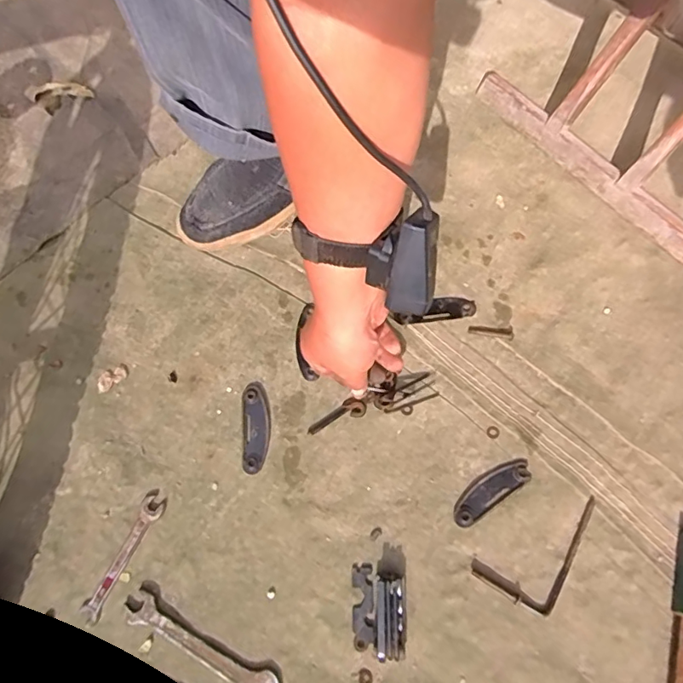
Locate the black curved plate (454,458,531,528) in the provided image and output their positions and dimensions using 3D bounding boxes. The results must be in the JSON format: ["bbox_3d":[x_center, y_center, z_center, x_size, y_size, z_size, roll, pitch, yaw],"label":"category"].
[{"bbox_3d":[0.138,0.138,0.486,0.084,0.004,0.028,-34,70,-10],"label":"black curved plate"}]

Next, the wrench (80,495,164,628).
[{"bbox_3d":[-0.201,0.197,0.477,0.021,0.004,0.113,24,71,12],"label":"wrench"}]

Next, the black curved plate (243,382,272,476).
[{"bbox_3d":[-0.085,0.085,0.523,0.027,0.005,0.091,-4,68,1],"label":"black curved plate"}]

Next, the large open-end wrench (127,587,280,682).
[{"bbox_3d":[-0.119,0.263,0.445,0.144,0.008,0.031,28,72,13],"label":"large open-end wrench"}]

